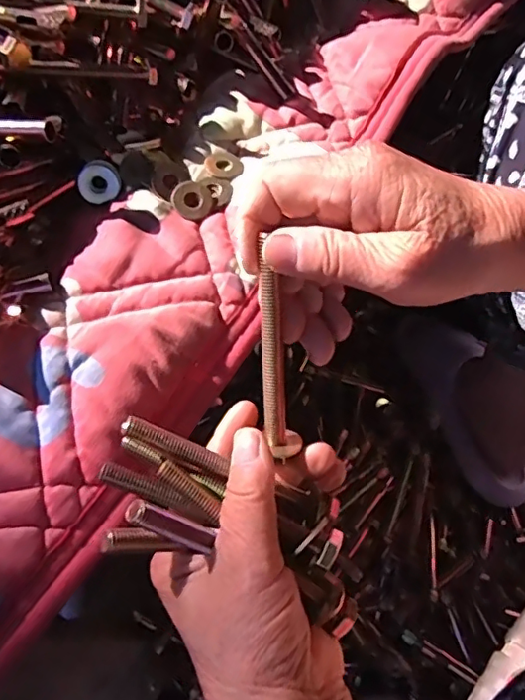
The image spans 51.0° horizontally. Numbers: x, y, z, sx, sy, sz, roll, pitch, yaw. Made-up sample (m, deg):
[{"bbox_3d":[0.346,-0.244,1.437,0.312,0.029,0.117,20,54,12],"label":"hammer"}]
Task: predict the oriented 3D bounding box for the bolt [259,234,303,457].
[{"bbox_3d":[0.004,0.001,0.242,0.010,0.092,0.012,-4,20,-3],"label":"bolt"}]

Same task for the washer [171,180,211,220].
[{"bbox_3d":[-0.044,-0.093,0.342,0.025,0.004,0.023,2,80,-9],"label":"washer"}]

